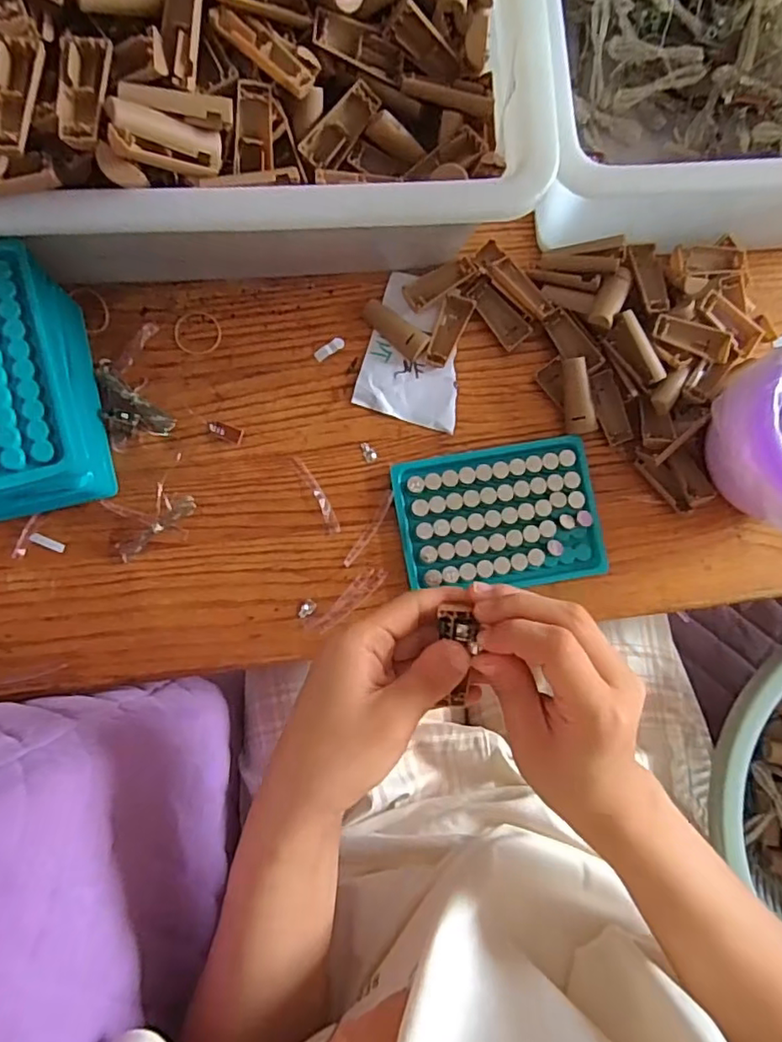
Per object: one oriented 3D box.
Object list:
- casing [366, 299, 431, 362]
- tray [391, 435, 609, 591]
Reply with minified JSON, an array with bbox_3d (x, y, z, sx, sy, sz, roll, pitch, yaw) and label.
[{"bbox_3d":[0.003,-0.132,0.396,0.050,0.011,0.018,42,83,1],"label":"casing"},{"bbox_3d":[0.072,-0.003,0.385,0.129,0.008,0.093,-9,85,-5],"label":"tray"}]

